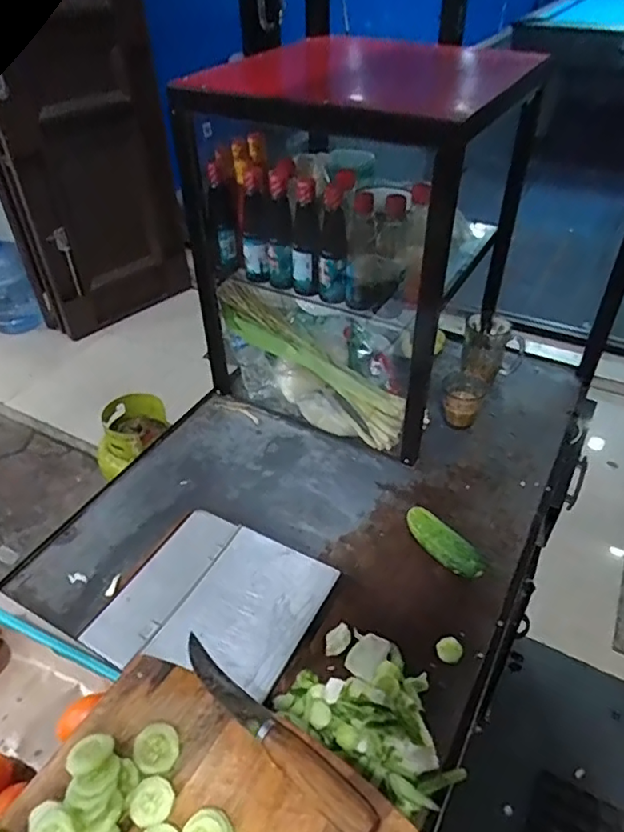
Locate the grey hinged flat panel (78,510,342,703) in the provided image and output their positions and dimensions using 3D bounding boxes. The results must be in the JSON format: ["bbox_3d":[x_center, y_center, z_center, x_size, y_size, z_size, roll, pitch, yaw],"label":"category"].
[{"bbox_3d":[-0.119,0.237,0.728,0.231,0.021,0.224,20,45,22],"label":"grey hinged flat panel"}]

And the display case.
[{"bbox_3d":[0.073,-0.246,0.914,0.401,0.498,0.337,26,47,27],"label":"display case"}]

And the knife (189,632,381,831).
[{"bbox_3d":[-0.036,0.250,0.467,0.211,0.023,0.031,30,50,31],"label":"knife"}]

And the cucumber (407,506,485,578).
[{"bbox_3d":[0.175,0.169,0.776,0.041,0.041,0.122,-33,50,-31],"label":"cucumber"}]

